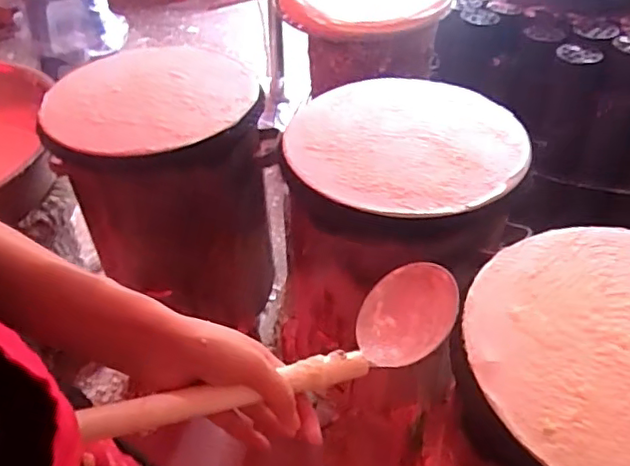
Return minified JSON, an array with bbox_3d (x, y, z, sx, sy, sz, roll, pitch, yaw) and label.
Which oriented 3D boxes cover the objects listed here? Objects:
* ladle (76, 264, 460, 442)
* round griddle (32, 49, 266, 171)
[{"bbox_3d":[-0.016,0.088,0.436,0.294,0.067,0.076,-14,44,-33],"label":"ladle"},{"bbox_3d":[-0.284,-0.232,1.063,0.371,0.063,0.358,1,43,0],"label":"round griddle"}]

